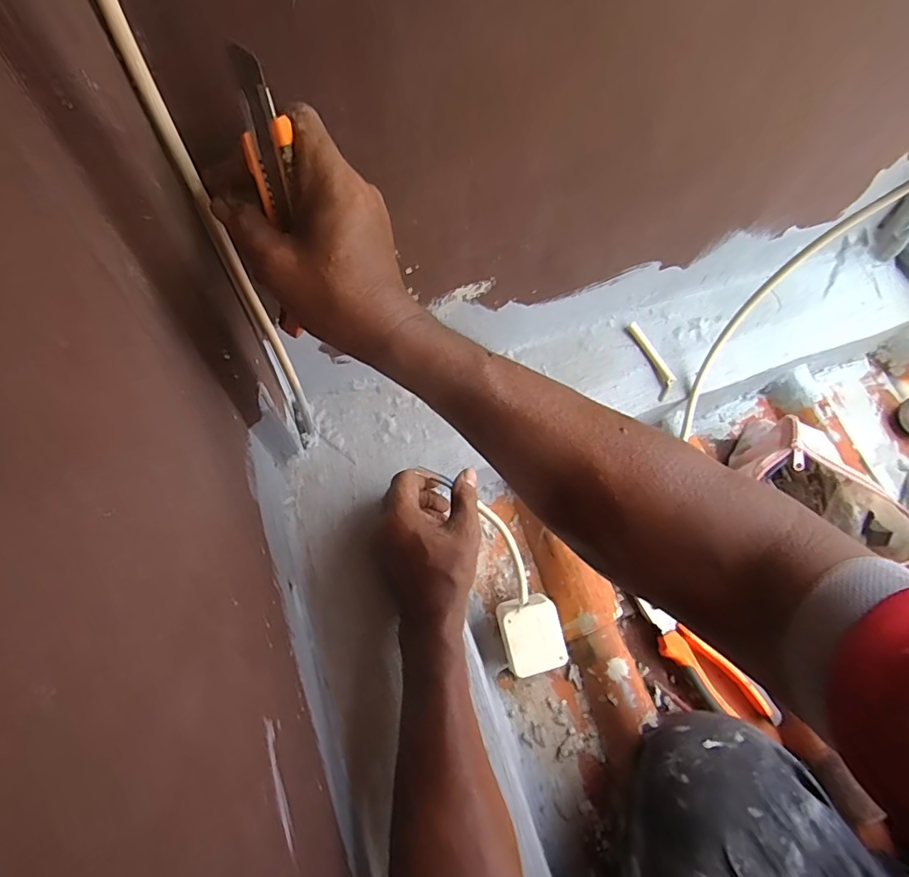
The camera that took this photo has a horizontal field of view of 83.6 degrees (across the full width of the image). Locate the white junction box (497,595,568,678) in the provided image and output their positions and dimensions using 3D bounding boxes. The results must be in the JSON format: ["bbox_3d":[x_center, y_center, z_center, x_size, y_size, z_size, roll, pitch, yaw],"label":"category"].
[{"bbox_3d":[0.075,0.199,0.521,0.060,0.033,0.071,-14,83,-14],"label":"white junction box"}]

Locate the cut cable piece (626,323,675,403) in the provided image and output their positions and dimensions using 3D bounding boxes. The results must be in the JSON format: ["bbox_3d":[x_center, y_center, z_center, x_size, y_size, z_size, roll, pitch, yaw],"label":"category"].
[{"bbox_3d":[0.232,-0.093,0.598,0.022,0.012,0.095,-24,81,-13],"label":"cut cable piece"}]

